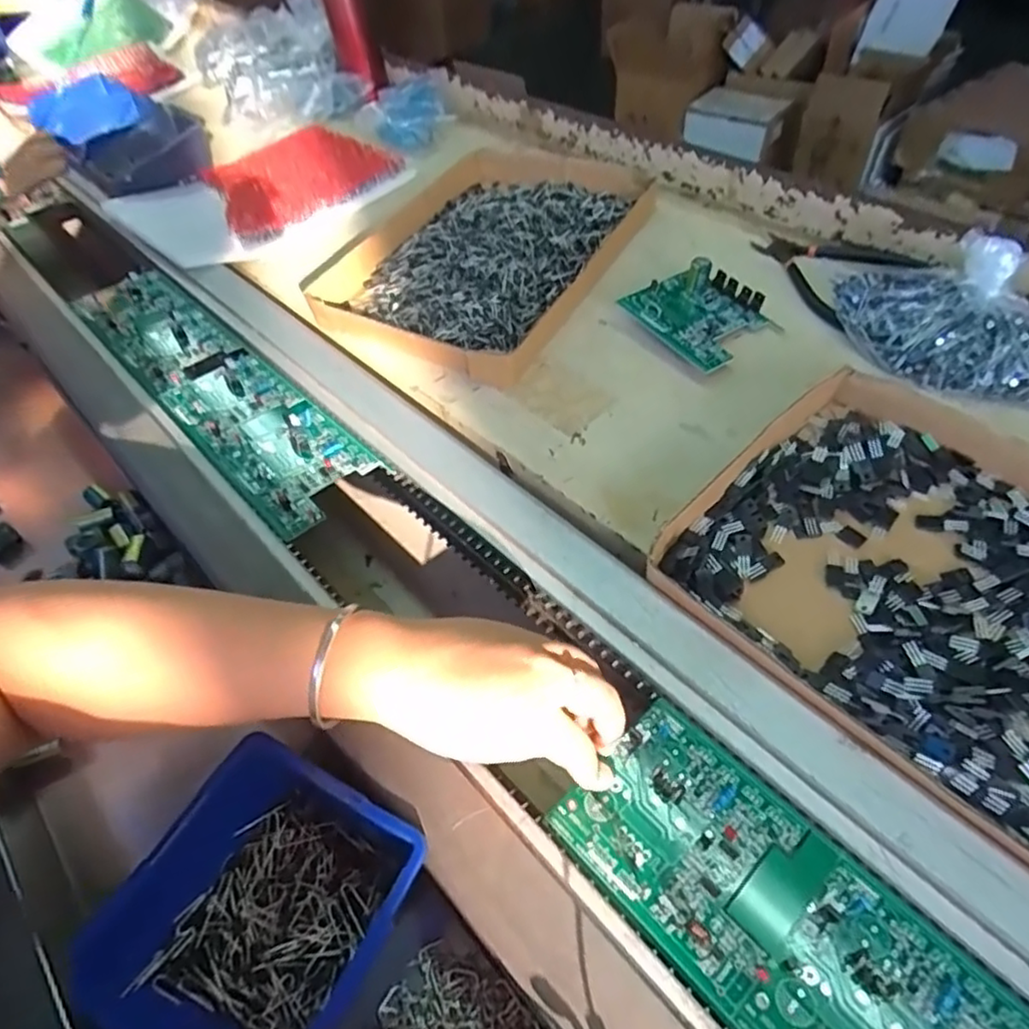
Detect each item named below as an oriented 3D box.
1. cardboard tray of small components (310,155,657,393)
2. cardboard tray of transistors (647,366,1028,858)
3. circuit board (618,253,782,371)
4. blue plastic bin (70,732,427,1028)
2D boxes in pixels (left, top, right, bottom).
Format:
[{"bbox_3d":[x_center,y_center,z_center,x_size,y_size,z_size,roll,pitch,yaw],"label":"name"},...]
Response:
[{"bbox_3d":[-0.025,-0.268,0.645,0.250,0.033,0.325,25,55,24],"label":"cardboard tray of small components"},{"bbox_3d":[0.265,0.047,0.365,0.228,0.036,0.311,-36,56,-24],"label":"cardboard tray of transistors"},{"bbox_3d":[0.158,-0.170,0.550,0.093,0.035,0.107,-32,56,-17],"label":"circuit board"},{"bbox_3d":[-0.121,0.198,0.310,0.115,0.061,0.134,23,54,23],"label":"blue plastic bin"}]

